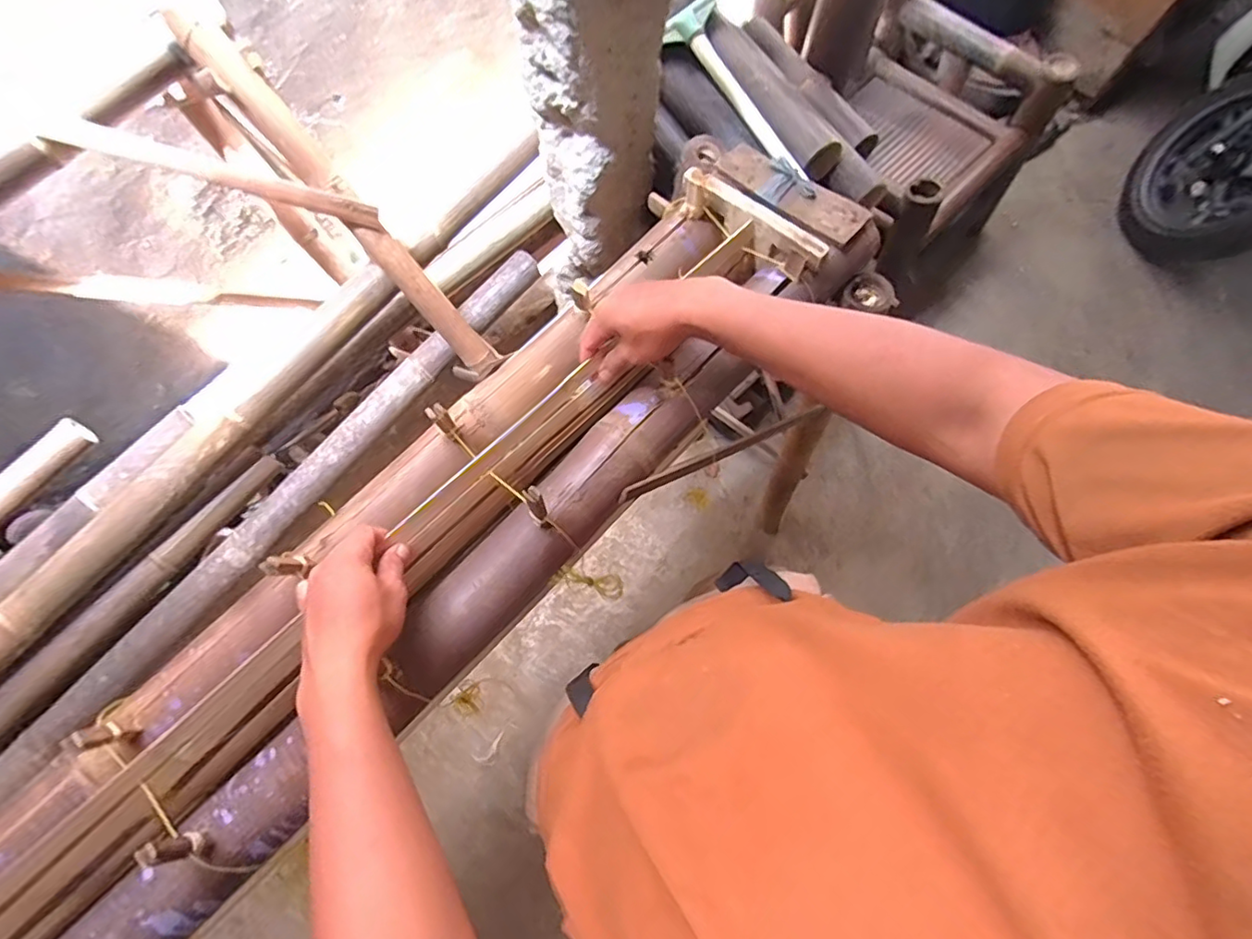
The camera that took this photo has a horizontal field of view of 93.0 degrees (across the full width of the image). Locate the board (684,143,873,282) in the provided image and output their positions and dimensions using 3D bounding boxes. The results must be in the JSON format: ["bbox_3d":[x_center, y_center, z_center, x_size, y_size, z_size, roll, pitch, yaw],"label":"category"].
[{"bbox_3d":[0.160,-0.293,0.657,0.195,0.043,0.122,40,74,13],"label":"board"}]

